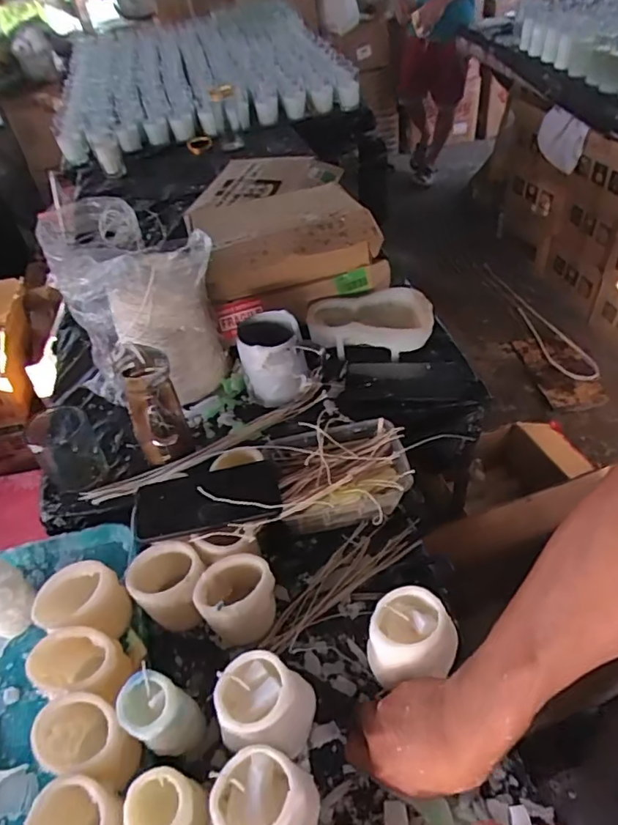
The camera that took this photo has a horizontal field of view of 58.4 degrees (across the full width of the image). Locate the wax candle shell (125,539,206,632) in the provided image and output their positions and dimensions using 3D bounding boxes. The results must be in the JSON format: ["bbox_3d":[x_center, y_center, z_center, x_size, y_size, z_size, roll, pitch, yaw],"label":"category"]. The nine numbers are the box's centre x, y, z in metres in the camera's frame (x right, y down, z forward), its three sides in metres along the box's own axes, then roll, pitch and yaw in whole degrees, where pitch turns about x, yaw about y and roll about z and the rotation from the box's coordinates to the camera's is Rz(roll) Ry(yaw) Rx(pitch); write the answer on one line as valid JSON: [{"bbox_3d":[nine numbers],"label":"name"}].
[{"bbox_3d":[-0.144,0.186,0.588,0.076,0.076,0.063,-22,47,-14],"label":"wax candle shell"}]

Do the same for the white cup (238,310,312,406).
[{"bbox_3d":[-0.049,-0.077,0.747,0.082,0.092,0.086,-11,45,-4],"label":"white cup"}]

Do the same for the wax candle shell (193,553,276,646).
[{"bbox_3d":[-0.072,0.196,0.575,0.077,0.083,0.059,-13,46,-6],"label":"wax candle shell"}]

